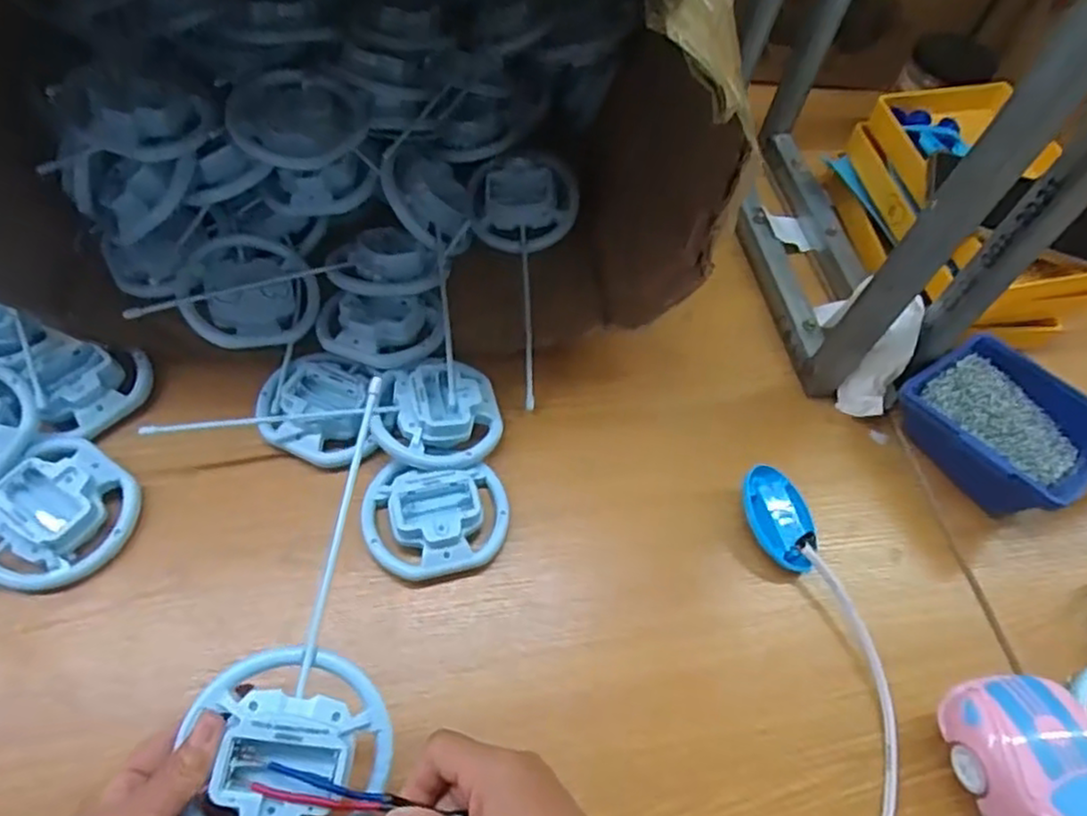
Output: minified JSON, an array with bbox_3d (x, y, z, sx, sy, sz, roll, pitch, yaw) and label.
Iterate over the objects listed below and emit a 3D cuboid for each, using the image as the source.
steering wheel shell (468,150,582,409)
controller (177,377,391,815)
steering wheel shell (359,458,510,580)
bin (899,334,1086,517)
[{"bbox_3d":[-0.015,-0.121,0.611,0.094,0.029,0.240,-1,76,-5],"label":"steering wheel shell"},{"bbox_3d":[-0.119,0.106,0.375,0.093,0.030,0.245,8,71,0],"label":"controller"},{"bbox_3d":[-0.078,0.079,0.506,0.102,0.022,0.085,4,58,-6],"label":"steering wheel shell"},{"bbox_3d":[0.369,0.012,0.562,0.119,0.062,0.138,-32,64,-22],"label":"bin"}]

